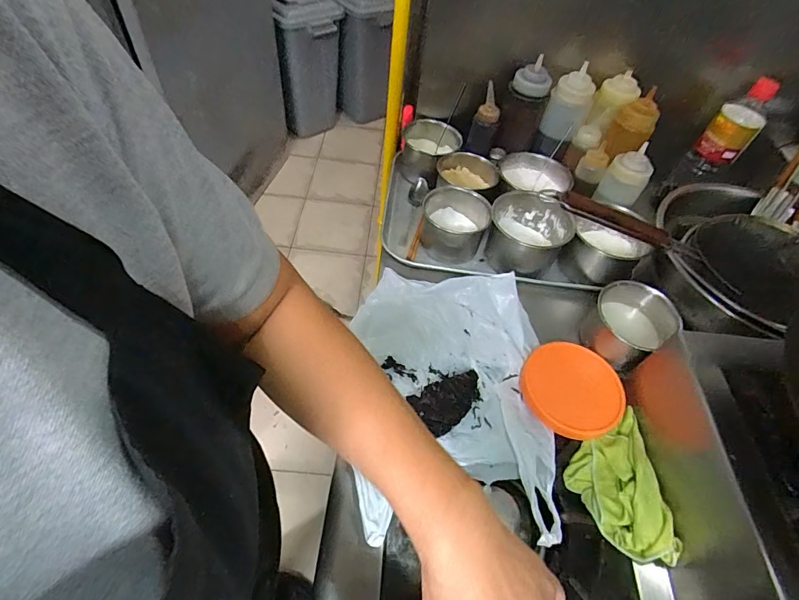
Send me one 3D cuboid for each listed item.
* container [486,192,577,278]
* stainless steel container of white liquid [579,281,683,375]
[{"bbox_3d":[0.220,-0.103,0.744,0.142,0.103,0.124,26,54,12],"label":"container"},{"bbox_3d":[0.345,0.040,0.651,0.107,0.081,0.114,3,54,-4],"label":"stainless steel container of white liquid"}]

